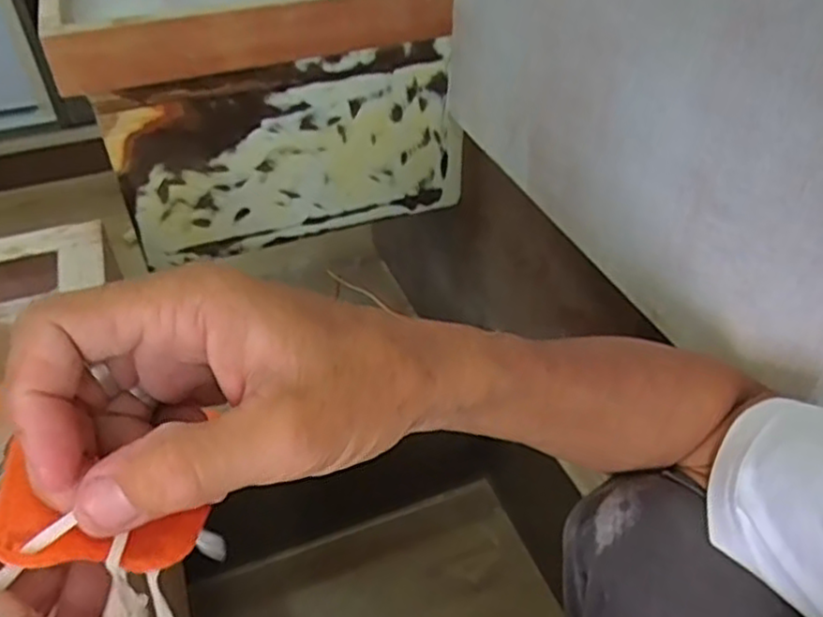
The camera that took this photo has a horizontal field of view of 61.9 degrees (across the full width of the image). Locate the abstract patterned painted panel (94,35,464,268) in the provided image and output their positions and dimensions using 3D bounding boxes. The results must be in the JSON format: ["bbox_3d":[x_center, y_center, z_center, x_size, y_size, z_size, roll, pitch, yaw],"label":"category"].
[{"bbox_3d":[-0.111,-0.155,0.701,0.343,0.183,0.013,-16,44,-16],"label":"abstract patterned painted panel"}]

